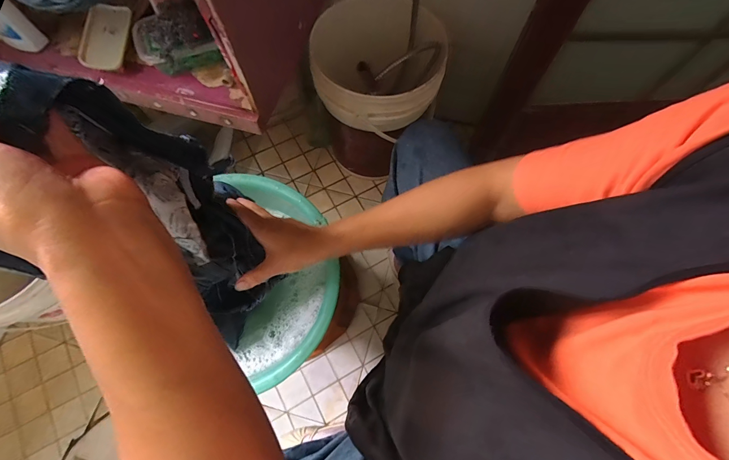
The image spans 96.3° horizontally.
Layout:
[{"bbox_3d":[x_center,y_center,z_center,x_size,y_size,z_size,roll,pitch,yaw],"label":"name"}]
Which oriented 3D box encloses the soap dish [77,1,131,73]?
[{"bbox_3d":[-0.470,-0.350,0.593,0.068,0.031,0.130,4,70,1],"label":"soap dish"}]

